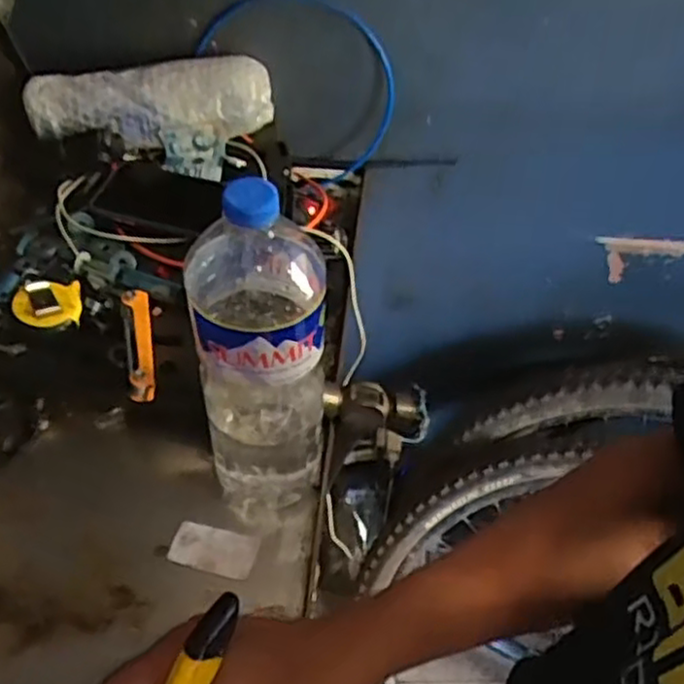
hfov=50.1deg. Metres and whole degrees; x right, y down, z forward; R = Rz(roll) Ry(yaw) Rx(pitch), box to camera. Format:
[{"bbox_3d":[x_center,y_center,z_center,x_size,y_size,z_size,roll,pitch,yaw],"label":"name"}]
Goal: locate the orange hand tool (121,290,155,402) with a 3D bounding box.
[{"bbox_3d":[-0.177,0.001,0.641,0.022,0.024,0.108,-8,52,-11],"label":"orange hand tool"}]

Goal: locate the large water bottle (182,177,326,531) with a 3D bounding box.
[{"bbox_3d":[-0.055,0.019,0.529,0.091,0.312,0.084,-4,51,-8],"label":"large water bottle"}]

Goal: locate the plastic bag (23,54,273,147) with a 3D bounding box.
[{"bbox_3d":[-0.199,-0.253,0.778,0.250,0.071,0.061,-5,51,-8],"label":"plastic bag"}]

